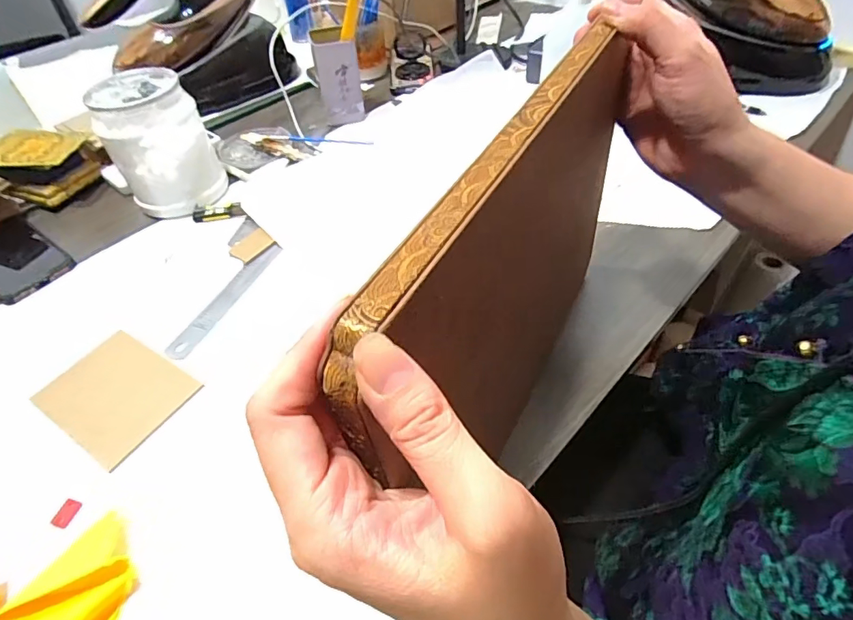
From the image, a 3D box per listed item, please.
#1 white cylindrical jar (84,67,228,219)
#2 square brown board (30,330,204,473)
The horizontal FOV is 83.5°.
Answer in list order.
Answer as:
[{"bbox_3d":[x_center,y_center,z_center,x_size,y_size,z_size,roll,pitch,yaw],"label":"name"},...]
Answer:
[{"bbox_3d":[-0.335,-0.208,0.612,0.118,0.146,0.122,-30,51,-19],"label":"white cylindrical jar"},{"bbox_3d":[-0.285,0.075,0.439,0.132,0.004,0.094,23,54,25],"label":"square brown board"}]

